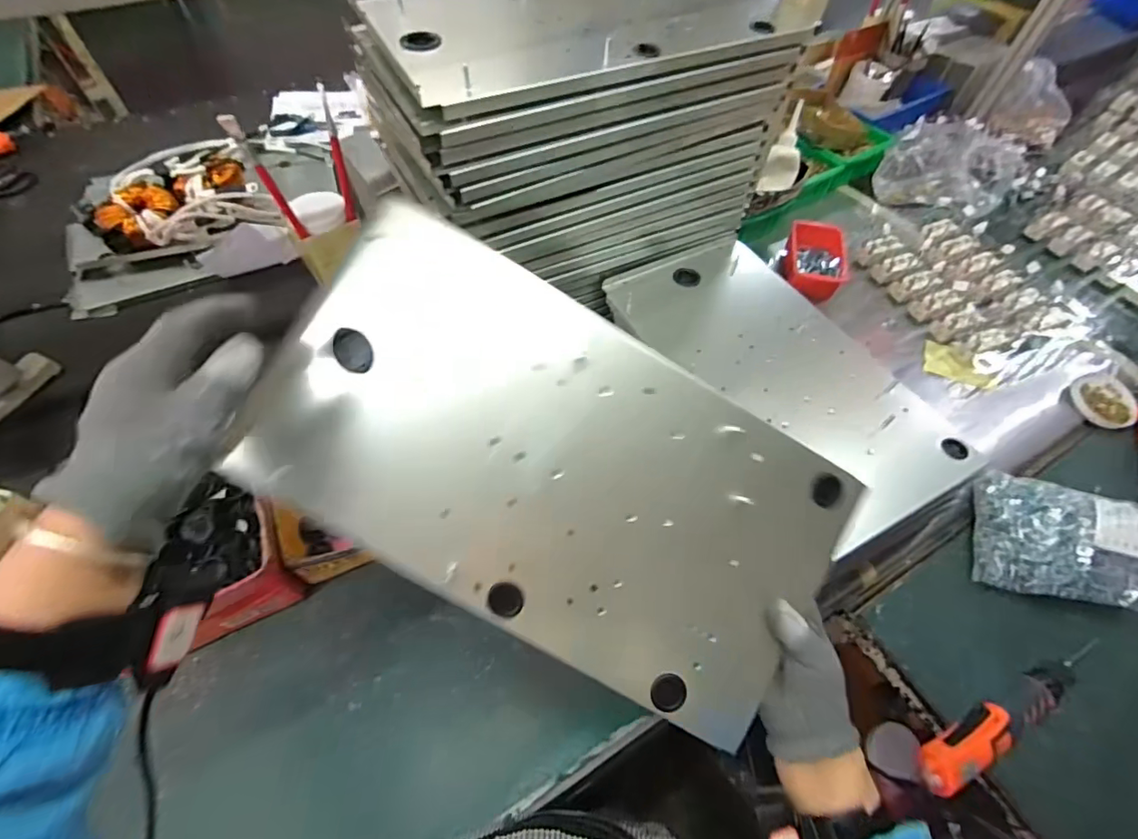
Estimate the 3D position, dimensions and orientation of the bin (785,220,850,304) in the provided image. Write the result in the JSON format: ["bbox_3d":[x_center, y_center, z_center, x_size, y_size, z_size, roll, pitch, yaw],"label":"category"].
[{"bbox_3d":[0.465,-0.297,0.969,0.108,0.082,0.142,12,58,5],"label":"bin"}]

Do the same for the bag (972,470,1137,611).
[{"bbox_3d":[0.735,0.165,0.633,0.383,0.112,0.149,12,58,5],"label":"bag"}]

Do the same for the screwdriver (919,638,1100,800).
[{"bbox_3d":[0.504,0.318,0.566,0.307,0.041,0.048,-22,61,-15],"label":"screwdriver"}]

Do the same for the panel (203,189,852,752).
[{"bbox_3d":[-0.006,0.046,0.420,0.472,0.016,0.251,30,84,-2],"label":"panel"}]

